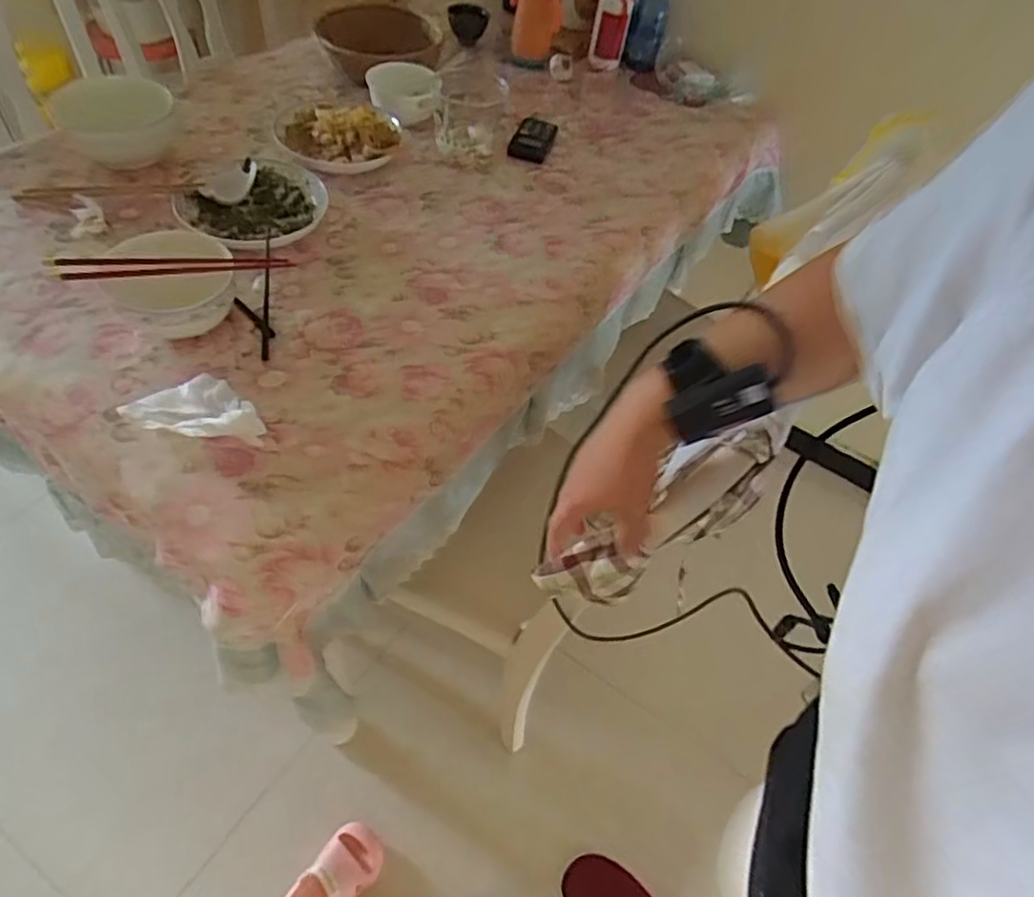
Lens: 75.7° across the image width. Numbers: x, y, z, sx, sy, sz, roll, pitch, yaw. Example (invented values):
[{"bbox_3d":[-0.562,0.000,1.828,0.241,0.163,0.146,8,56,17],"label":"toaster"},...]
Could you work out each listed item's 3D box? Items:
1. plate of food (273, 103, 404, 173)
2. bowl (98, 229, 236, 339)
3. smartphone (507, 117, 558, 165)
[{"bbox_3d":[-0.271,-0.464,0.996,0.181,0.046,0.168,5,52,-6],"label":"plate of food"},{"bbox_3d":[-0.373,-0.172,0.729,0.122,0.074,0.123,-15,56,-20],"label":"bowl"},{"bbox_3d":[0.028,-0.525,1.127,0.066,0.011,0.134,16,51,3],"label":"smartphone"}]

